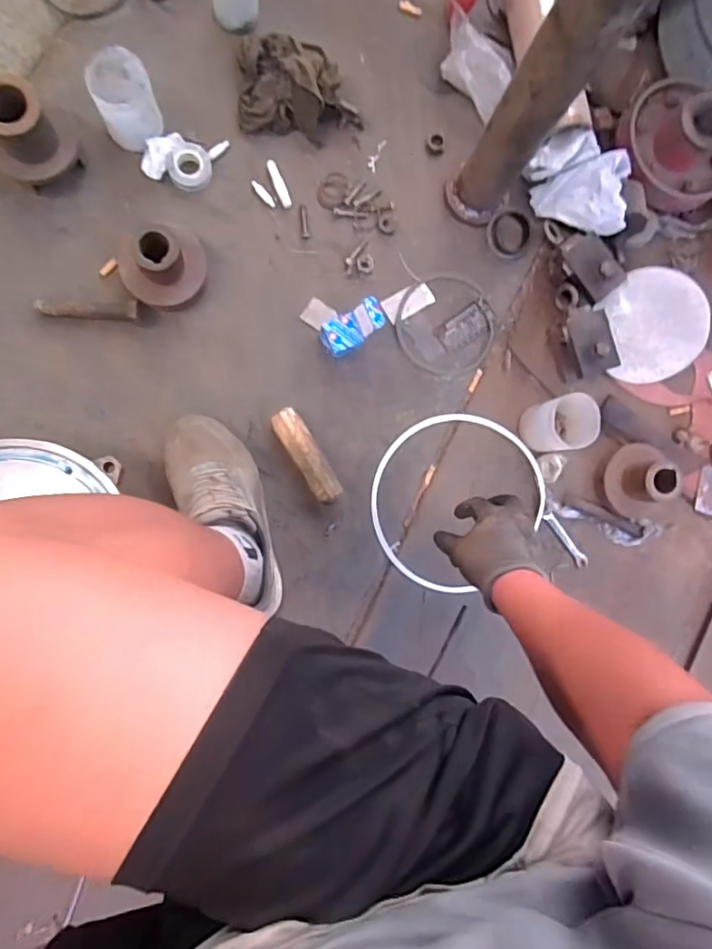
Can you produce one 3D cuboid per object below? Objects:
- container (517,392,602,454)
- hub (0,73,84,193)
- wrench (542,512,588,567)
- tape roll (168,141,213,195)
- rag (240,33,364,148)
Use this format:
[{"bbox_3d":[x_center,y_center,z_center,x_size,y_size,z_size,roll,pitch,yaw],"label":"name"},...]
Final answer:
[{"bbox_3d":[0.296,-0.072,0.809,0.070,0.098,0.074,-14,91,-7],"label":"container"},{"bbox_3d":[-0.428,-0.444,0.720,0.114,0.103,0.087,-37,93,-6],"label":"hub"},{"bbox_3d":[0.327,0.101,0.856,0.019,0.004,0.102,-37,93,-6],"label":"wrench"},{"bbox_3d":[-0.236,-0.441,0.789,0.057,0.017,0.068,9,88,-7],"label":"tape roll"},{"bbox_3d":[-0.082,-0.574,0.800,0.171,0.054,0.151,-1,89,-7],"label":"rag"}]

